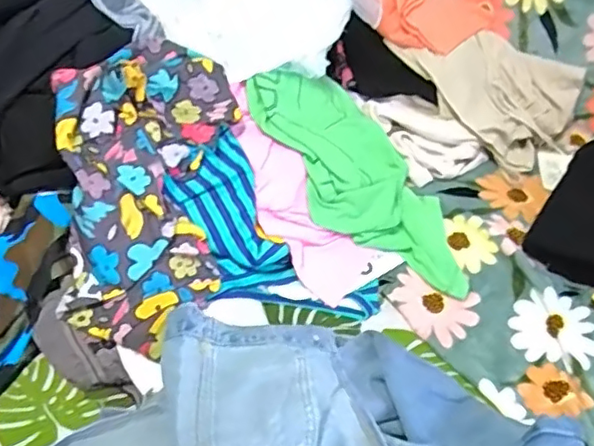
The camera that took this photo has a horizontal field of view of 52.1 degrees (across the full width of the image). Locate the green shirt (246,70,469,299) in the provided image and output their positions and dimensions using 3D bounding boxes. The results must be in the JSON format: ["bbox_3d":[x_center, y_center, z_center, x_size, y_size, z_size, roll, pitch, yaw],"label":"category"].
[{"bbox_3d":[0.091,-0.063,0.835,0.181,0.038,0.384,-34,80,-36],"label":"green shirt"}]

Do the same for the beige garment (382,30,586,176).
[{"bbox_3d":[0.323,-0.208,0.990,0.229,0.129,0.232,-16,42,-21],"label":"beige garment"}]

